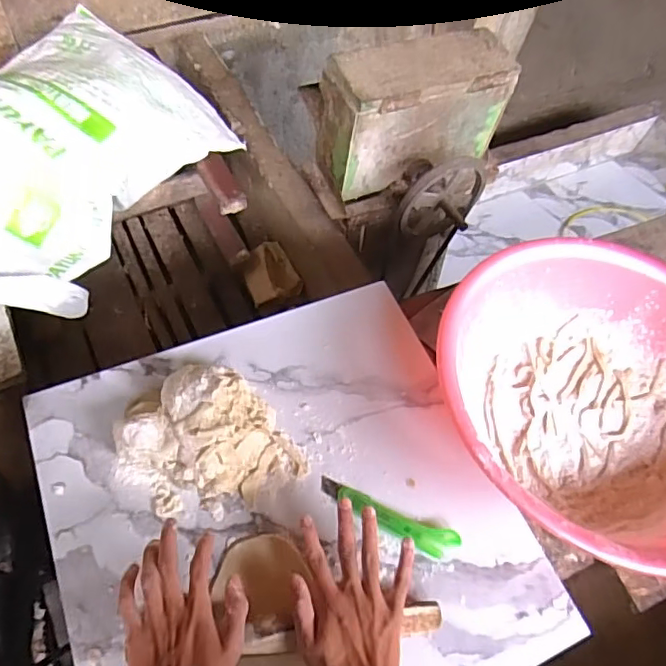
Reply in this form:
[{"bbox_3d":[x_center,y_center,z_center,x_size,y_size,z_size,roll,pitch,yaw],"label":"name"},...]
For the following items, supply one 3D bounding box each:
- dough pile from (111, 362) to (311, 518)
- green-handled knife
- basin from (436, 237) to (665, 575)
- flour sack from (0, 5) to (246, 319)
[{"bbox_3d":[-0.148,0.122,0.631,0.192,0.063,0.161,38,66,17],"label":"dough pile"},{"bbox_3d":[0.061,0.208,0.631,0.165,0.014,0.034,22,62,9],"label":"green-handled knife"},{"bbox_3d":[0.325,0.082,0.685,0.392,0.135,0.387,1,61,-2],"label":"basin"},{"bbox_3d":[-0.497,-0.322,0.998,0.418,0.183,0.672,22,62,9],"label":"flour sack"}]

